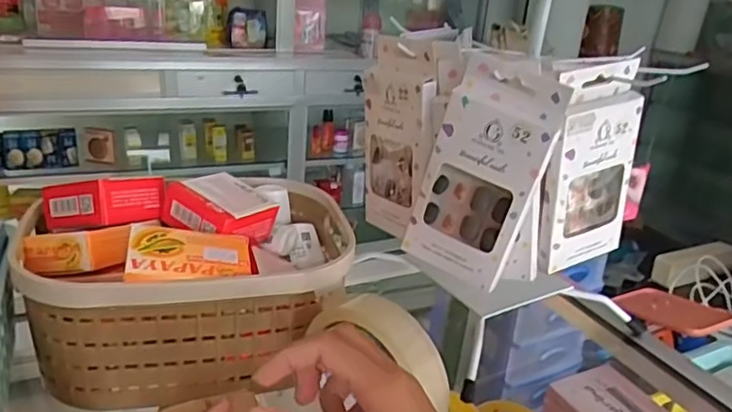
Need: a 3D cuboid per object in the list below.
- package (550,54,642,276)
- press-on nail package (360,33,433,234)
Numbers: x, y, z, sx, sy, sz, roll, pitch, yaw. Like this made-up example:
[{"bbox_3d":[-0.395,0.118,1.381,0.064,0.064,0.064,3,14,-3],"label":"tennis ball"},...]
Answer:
[{"bbox_3d":[0.154,-0.024,0.411,0.066,0.138,0.013,-15,26,-21],"label":"package"},{"bbox_3d":[0.021,-0.051,0.437,0.014,0.131,0.070,-11,28,-35],"label":"press-on nail package"}]

